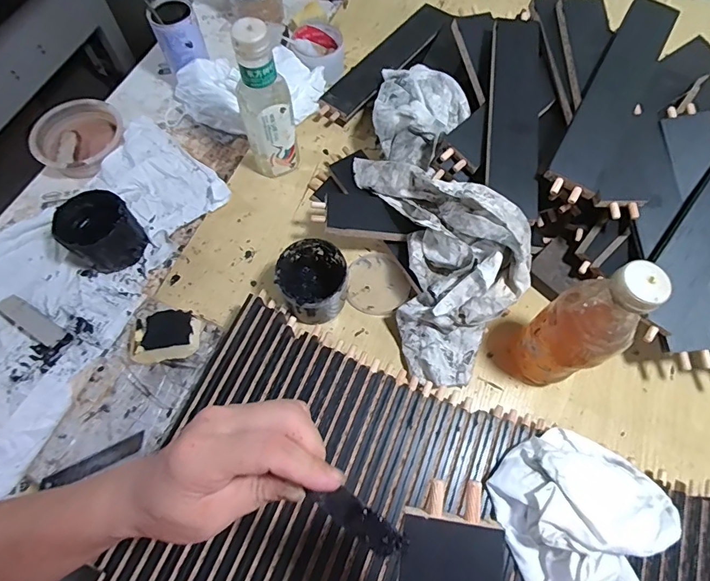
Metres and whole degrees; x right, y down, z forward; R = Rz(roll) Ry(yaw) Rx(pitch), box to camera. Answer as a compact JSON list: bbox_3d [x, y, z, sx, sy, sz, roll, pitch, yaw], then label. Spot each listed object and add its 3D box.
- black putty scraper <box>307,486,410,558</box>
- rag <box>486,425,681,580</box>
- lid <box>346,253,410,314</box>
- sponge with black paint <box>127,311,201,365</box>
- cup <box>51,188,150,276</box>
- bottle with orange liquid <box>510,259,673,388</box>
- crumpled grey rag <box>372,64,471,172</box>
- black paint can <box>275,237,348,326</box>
[{"bbox_3d":[0.002,0.127,0.240,0.056,0.007,0.017,30,68,10],"label":"black putty scraper"},{"bbox_3d":[0.214,0.228,0.367,0.151,0.061,0.211,-10,66,-5],"label":"rag"},{"bbox_3d":[0.030,-0.010,0.553,0.075,0.010,0.084,1,65,0],"label":"lid"},{"bbox_3d":[-0.192,0.046,0.437,0.062,0.027,0.048,-1,65,-1],"label":"sponge with black paint"},{"bbox_3d":[-0.322,-0.075,0.552,0.079,0.075,0.074,0,65,-1],"label":"cup"},{"bbox_3d":[0.214,0.043,0.425,0.056,0.204,0.067,-24,68,-11],"label":"bottle with orange liquid"},{"bbox_3d":[0.083,-0.245,0.583,0.130,0.045,0.159,19,66,8],"label":"crumpled grey rag"},{"bbox_3d":[-0.049,-0.008,0.510,0.077,0.072,0.089,3,65,1],"label":"black paint can"}]

